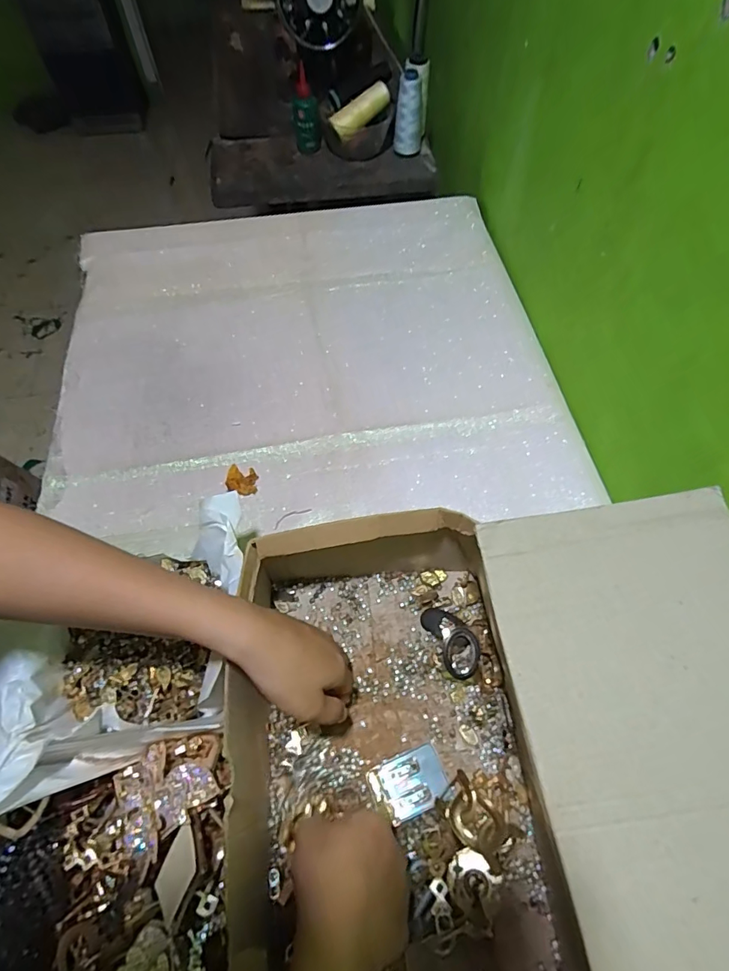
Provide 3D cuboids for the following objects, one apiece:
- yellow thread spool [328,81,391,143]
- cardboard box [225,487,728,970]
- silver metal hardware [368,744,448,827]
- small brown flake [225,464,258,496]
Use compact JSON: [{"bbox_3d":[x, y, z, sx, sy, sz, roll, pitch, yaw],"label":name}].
[{"bbox_3d":[-0.006,-0.635,0.796,0.109,0.041,0.030,-34,63,9],"label":"yellow thread spool"},{"bbox_3d":[0.108,0.184,0.334,0.371,0.134,0.333,-9,61,-2],"label":"cardboard box"},{"bbox_3d":[0.036,0.243,0.380,0.060,0.009,0.043,-20,62,-9],"label":"silver metal hardware"},{"bbox_3d":[-0.137,-0.006,0.523,0.034,0.009,0.037,-1,61,2],"label":"small brown flake"}]

